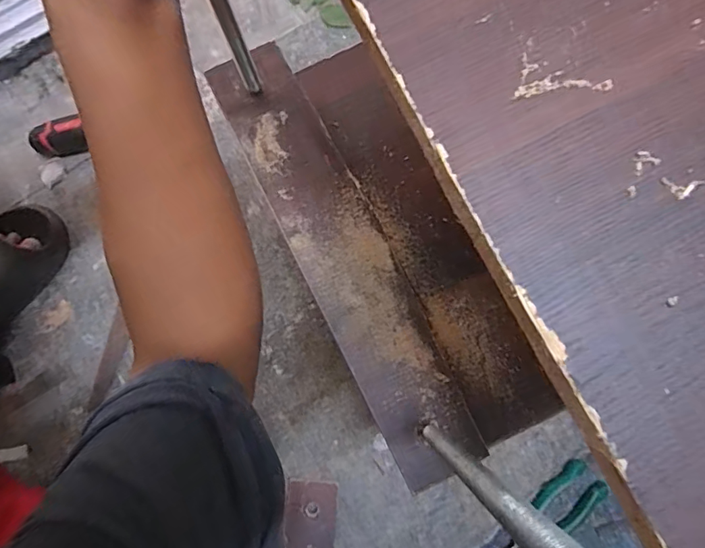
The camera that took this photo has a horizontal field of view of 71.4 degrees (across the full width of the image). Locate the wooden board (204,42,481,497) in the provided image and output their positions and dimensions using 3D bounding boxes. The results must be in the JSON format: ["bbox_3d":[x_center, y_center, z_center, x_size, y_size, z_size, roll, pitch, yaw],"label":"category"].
[{"bbox_3d":[-0.008,-0.018,0.404,0.072,0.031,0.380,-26,79,-6],"label":"wooden board"}]

